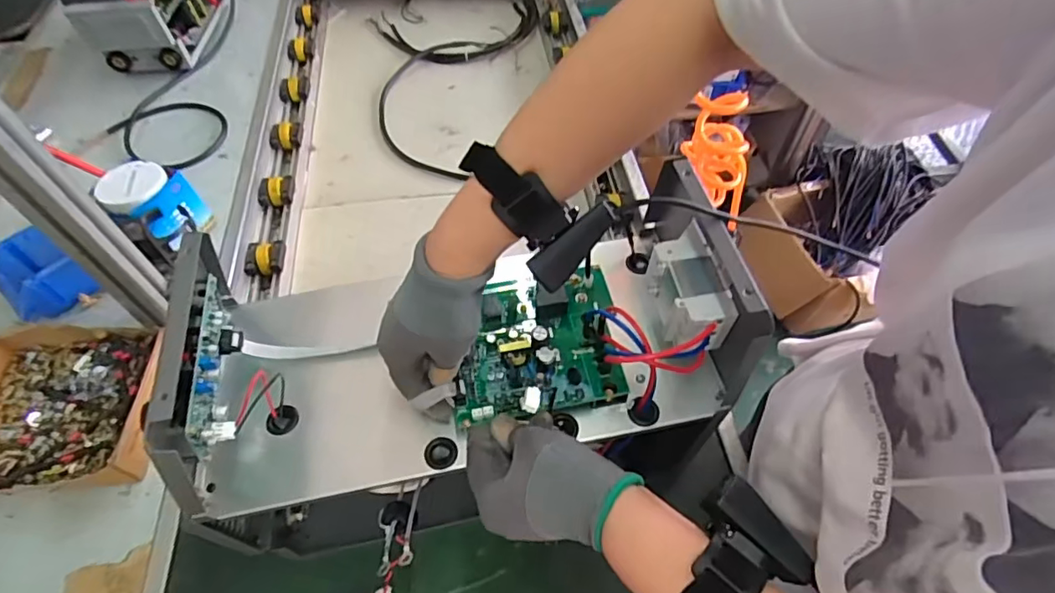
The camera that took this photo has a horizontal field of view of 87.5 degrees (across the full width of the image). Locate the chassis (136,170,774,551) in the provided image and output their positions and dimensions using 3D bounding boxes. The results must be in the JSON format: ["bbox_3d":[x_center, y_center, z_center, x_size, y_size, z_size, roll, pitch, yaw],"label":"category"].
[{"bbox_3d":[-0.054,0.039,0.448,0.439,0.168,0.214,-6,55,6],"label":"chassis"}]

